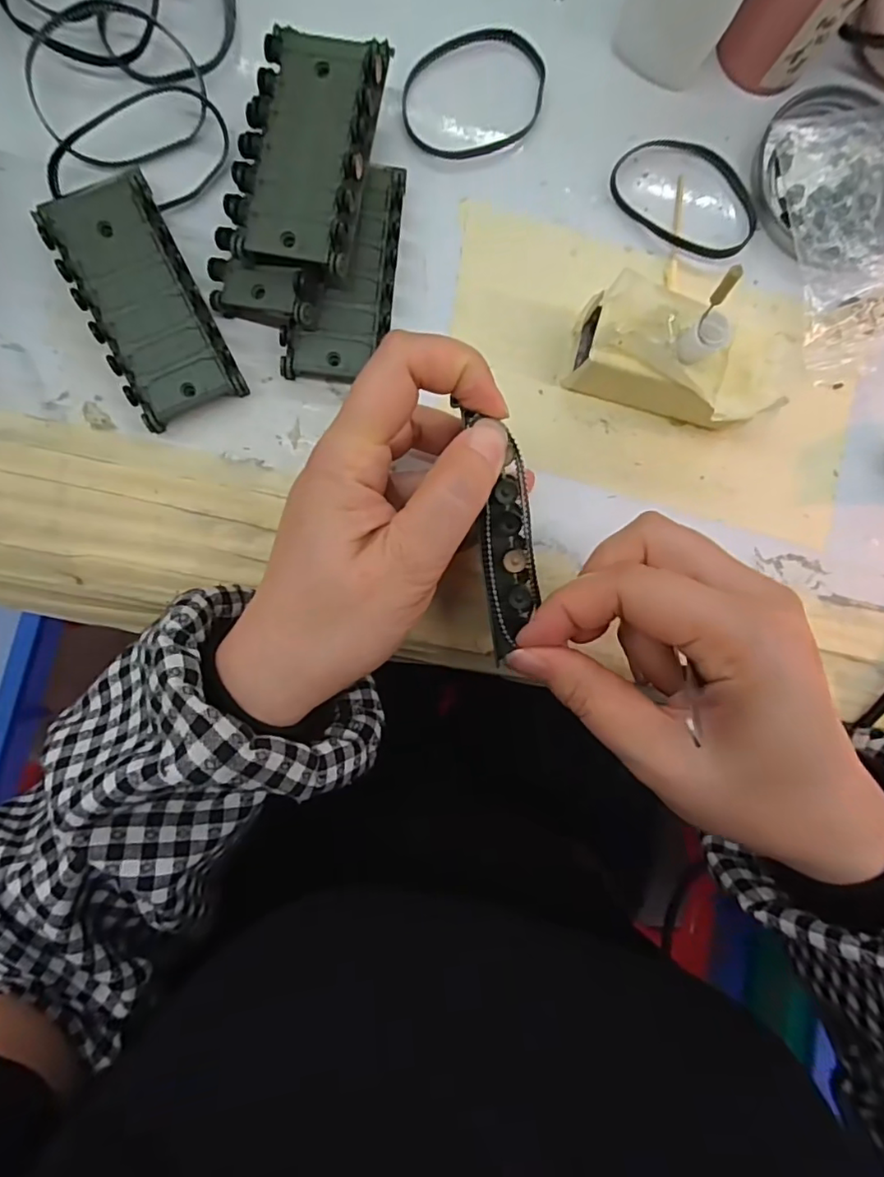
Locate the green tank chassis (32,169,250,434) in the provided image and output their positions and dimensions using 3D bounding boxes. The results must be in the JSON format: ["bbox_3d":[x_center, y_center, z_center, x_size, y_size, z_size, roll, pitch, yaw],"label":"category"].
[{"bbox_3d":[-0.118,-0.113,0.227,0.044,0.017,0.087,-25,93,-6],"label":"green tank chassis"}]

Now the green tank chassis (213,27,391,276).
[{"bbox_3d":[-0.052,-0.166,0.217,0.049,0.014,0.088,11,89,4],"label":"green tank chassis"}]

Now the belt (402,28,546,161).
[{"bbox_3d":[0.014,-0.217,0.249,0.066,0.004,0.047,-21,92,-6],"label":"belt"}]

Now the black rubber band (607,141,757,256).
[{"bbox_3d":[0.113,-0.180,0.261,0.069,0.005,0.049,35,86,-5],"label":"black rubber band"}]

